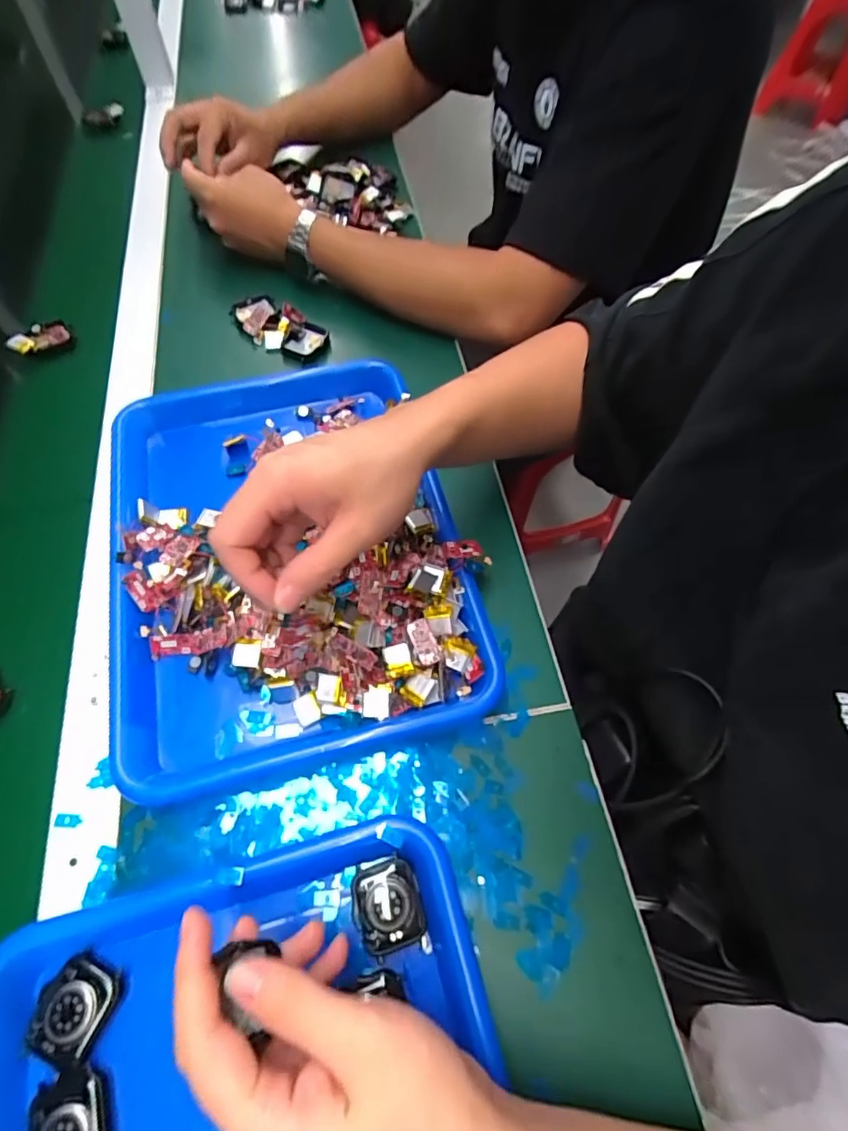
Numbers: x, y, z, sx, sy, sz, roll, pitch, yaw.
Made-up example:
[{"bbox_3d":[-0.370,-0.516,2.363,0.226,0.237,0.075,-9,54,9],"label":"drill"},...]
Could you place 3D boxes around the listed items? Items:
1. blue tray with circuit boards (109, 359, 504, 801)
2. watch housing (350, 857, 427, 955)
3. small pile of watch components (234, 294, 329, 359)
[{"bbox_3d":[-0.100,-0.022,0.405,0.254,0.052,0.326,-11,63,-7],"label":"blue tray with circuit boards"},{"bbox_3d":[-0.021,0.193,0.304,0.034,0.010,0.044,-16,64,-10],"label":"watch housing"},{"bbox_3d":[-0.150,-0.243,0.548,0.113,0.035,0.053,32,66,15],"label":"small pile of watch components"}]

